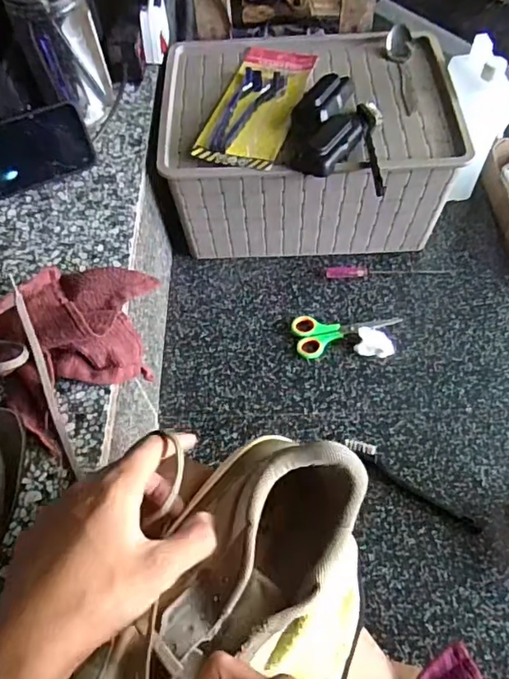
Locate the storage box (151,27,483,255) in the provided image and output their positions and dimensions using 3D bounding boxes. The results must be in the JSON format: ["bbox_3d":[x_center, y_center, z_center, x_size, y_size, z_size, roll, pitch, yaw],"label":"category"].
[{"bbox_3d":[0.074,-0.289,0.777,0.383,0.207,0.302,-5,60,0],"label":"storage box"}]

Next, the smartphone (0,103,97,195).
[{"bbox_3d":[-0.278,-0.219,0.622,0.165,0.072,0.004,-26,36,-13],"label":"smartphone"}]

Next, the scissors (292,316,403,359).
[{"bbox_3d":[0.126,-0.021,0.728,0.149,0.010,0.061,-18,61,-7],"label":"scissors"}]

